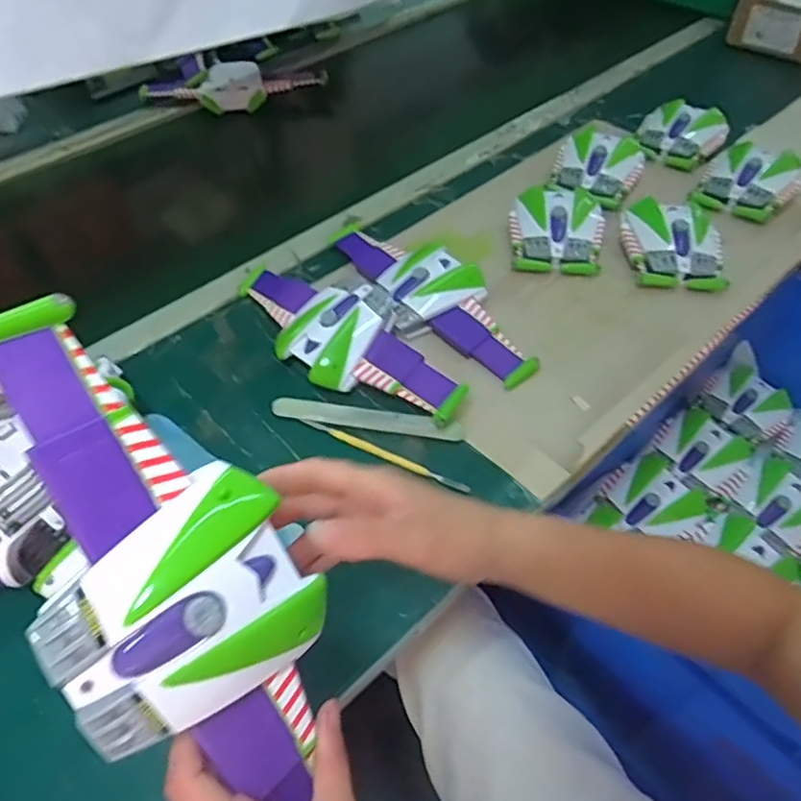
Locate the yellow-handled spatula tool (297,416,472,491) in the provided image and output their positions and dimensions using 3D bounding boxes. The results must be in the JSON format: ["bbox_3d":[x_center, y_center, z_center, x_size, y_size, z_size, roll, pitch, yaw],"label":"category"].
[{"bbox_3d":[-0.017,0.045,0.537,0.164,0.005,0.009,20,54,21],"label":"yellow-handled spatula tool"}]

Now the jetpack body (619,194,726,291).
[{"bbox_3d":[0.297,-0.178,0.670,0.103,0.037,0.129,9,52,10],"label":"jetpack body"}]

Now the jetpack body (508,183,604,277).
[{"bbox_3d":[0.178,-0.202,0.702,0.100,0.029,0.128,9,52,10],"label":"jetpack body"}]

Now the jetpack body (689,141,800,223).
[{"bbox_3d":[0.418,-0.264,0.741,0.103,0.041,0.099,28,57,23],"label":"jetpack body"}]

